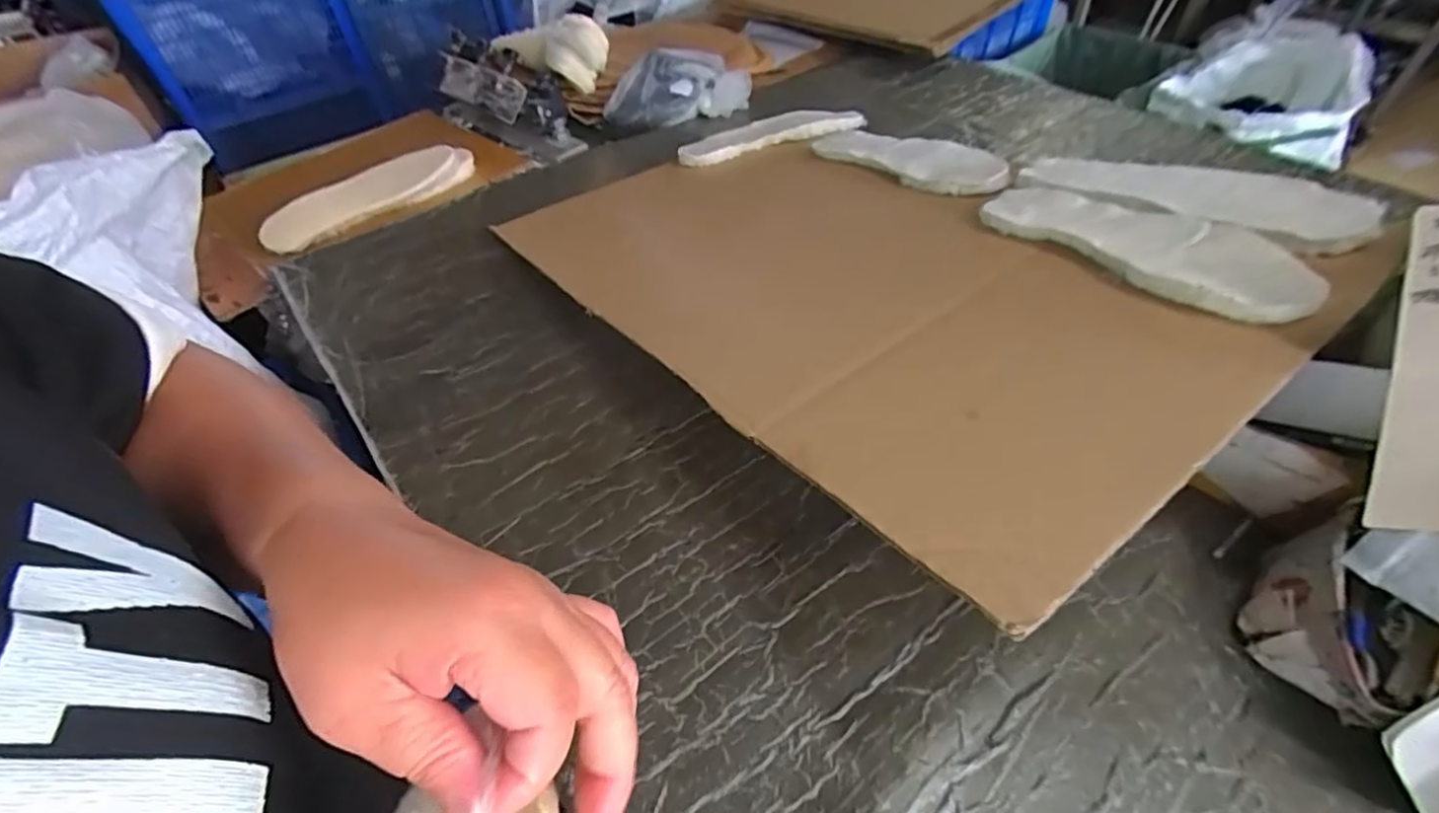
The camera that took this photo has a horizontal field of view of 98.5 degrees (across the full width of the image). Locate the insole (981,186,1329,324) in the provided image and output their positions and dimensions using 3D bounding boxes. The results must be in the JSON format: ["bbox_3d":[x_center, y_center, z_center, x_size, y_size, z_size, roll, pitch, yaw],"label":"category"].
[{"bbox_3d":[0.352,-0.143,0.539,0.103,0.017,0.275,-38,44,-18],"label":"insole"}]

